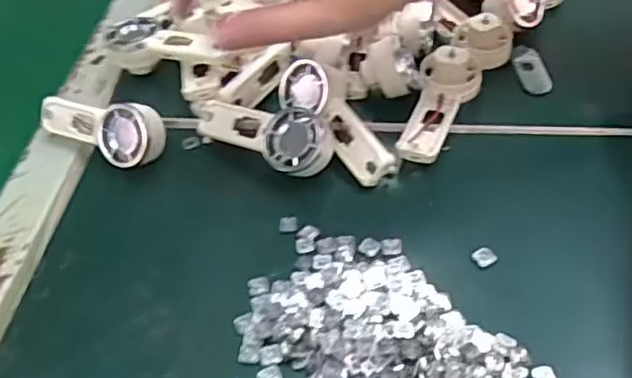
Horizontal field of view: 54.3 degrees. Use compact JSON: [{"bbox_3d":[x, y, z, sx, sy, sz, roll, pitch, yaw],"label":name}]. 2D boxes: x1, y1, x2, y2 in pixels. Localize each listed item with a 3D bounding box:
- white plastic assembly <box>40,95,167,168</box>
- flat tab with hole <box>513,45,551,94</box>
[{"bbox_3d":[-0.143,-0.044,0.413,0.090,0.038,0.037,24,57,24],"label":"white plastic assembly"},{"bbox_3d":[0.151,-0.085,0.432,0.021,0.004,0.047,-5,50,2],"label":"flat tab with hole"}]

